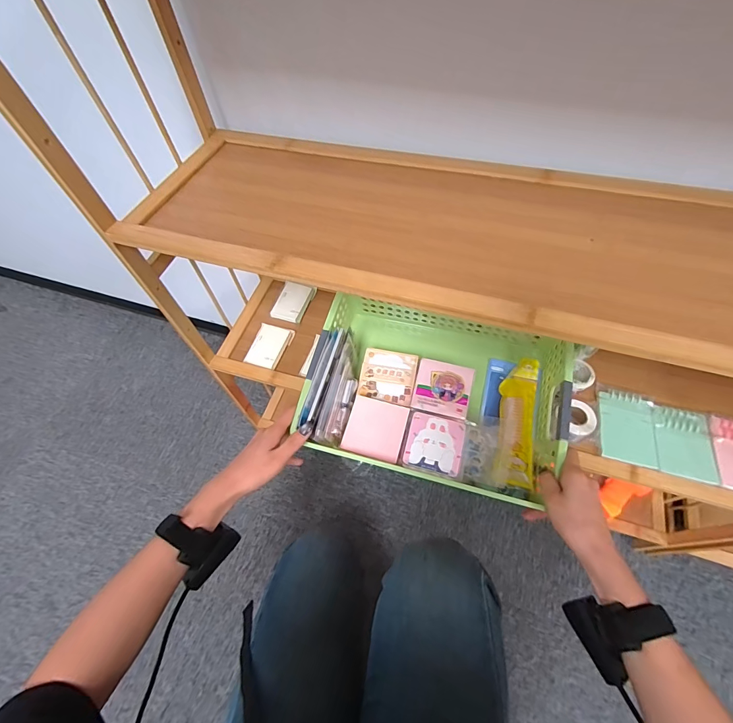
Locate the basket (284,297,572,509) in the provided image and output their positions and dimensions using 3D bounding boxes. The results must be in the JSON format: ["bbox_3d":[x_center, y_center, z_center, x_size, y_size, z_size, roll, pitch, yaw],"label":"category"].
[{"bbox_3d":[0.096,0.037,0.538,0.333,0.097,0.249,12,64,9],"label":"basket"}]

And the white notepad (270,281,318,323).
[{"bbox_3d":[-0.137,-0.112,0.689,0.057,0.014,0.082,16,65,11],"label":"white notepad"}]

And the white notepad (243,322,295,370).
[{"bbox_3d":[-0.168,-0.027,0.644,0.058,0.011,0.085,14,64,10],"label":"white notepad"}]

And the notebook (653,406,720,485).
[{"bbox_3d":[0.458,0.117,0.537,0.076,0.005,0.102,12,64,9],"label":"notebook"}]

